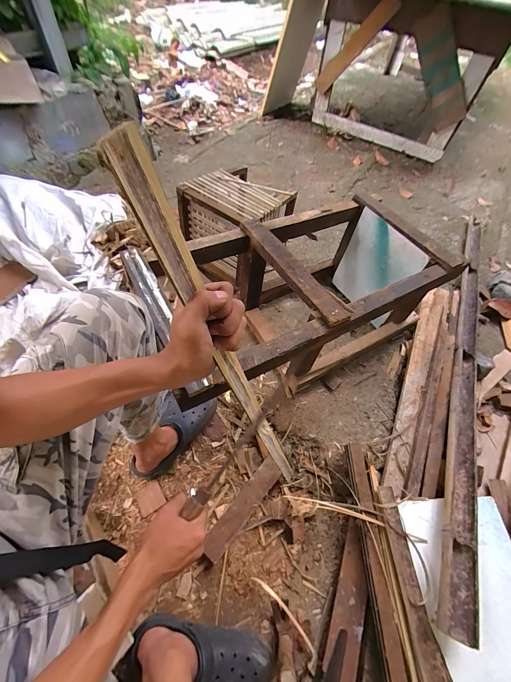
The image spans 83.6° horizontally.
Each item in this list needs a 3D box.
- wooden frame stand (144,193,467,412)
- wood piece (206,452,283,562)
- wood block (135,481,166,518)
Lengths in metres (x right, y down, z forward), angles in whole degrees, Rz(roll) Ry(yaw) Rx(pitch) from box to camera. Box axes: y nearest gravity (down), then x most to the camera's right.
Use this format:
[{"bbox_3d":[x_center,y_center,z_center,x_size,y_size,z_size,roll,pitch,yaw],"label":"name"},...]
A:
[{"bbox_3d":[0.114,-0.104,0.884,0.803,0.369,0.404,-24,62,-19],"label":"wooden frame stand"},{"bbox_3d":[-0.028,0.409,0.712,0.057,0.020,0.257,35,57,22],"label":"wood piece"},{"bbox_3d":[-0.266,0.398,0.723,0.061,0.009,0.065,-29,63,-22],"label":"wood block"}]

